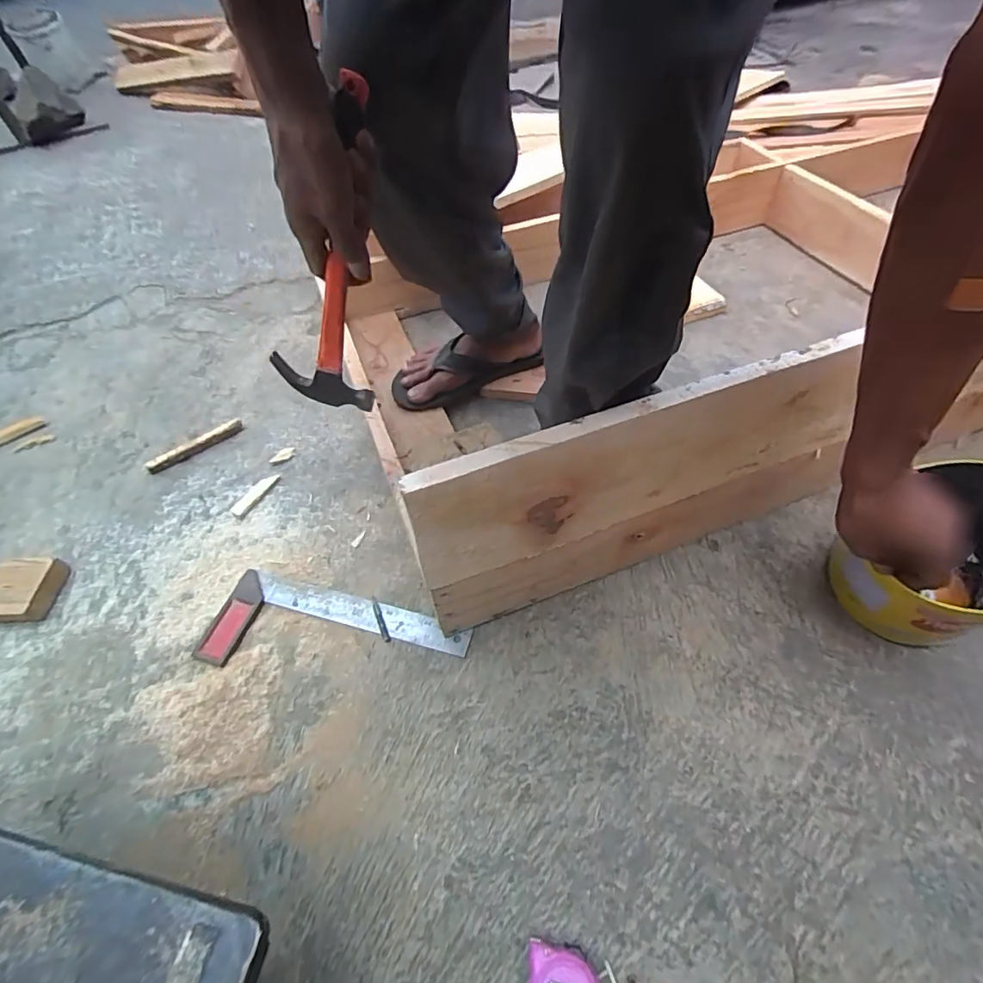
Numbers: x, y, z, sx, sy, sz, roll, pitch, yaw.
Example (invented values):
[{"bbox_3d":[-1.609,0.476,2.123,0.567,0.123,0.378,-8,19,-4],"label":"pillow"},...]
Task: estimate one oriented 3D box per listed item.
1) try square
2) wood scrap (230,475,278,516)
[{"bbox_3d":[-0.184,0.172,0.595,0.302,0.013,0.115,10,55,10],"label":"try square"},{"bbox_3d":[-0.340,0.001,0.730,0.020,0.004,0.078,25,59,19],"label":"wood scrap"}]

